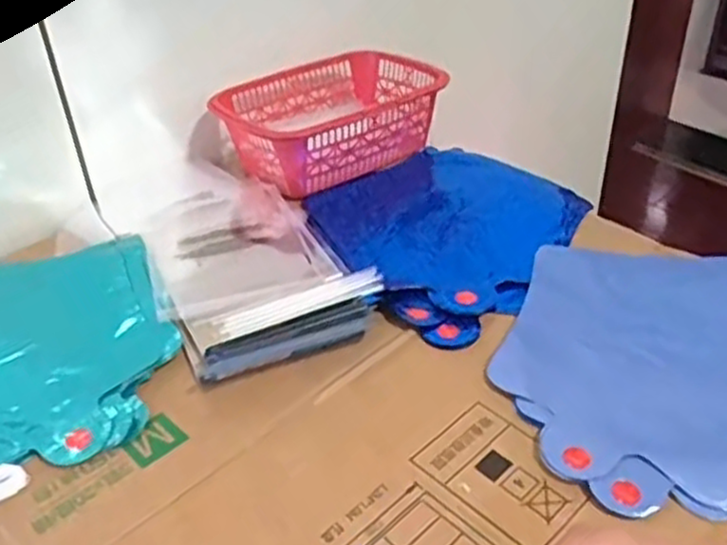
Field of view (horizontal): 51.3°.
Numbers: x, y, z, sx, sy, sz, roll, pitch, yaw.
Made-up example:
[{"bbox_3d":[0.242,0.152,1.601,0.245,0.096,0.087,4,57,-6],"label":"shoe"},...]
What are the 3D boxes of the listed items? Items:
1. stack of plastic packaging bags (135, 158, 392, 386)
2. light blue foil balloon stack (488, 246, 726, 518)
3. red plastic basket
[{"bbox_3d":[-0.108,-0.021,0.613,0.142,0.020,0.291,-21,39,-22],"label":"stack of plastic packaging bags"},{"bbox_3d":[0.207,0.058,0.500,0.235,0.024,0.227,-13,37,-12],"label":"light blue foil balloon stack"},{"bbox_3d":[-0.032,-0.152,0.745,0.205,0.065,0.143,-27,42,-28],"label":"red plastic basket"}]

